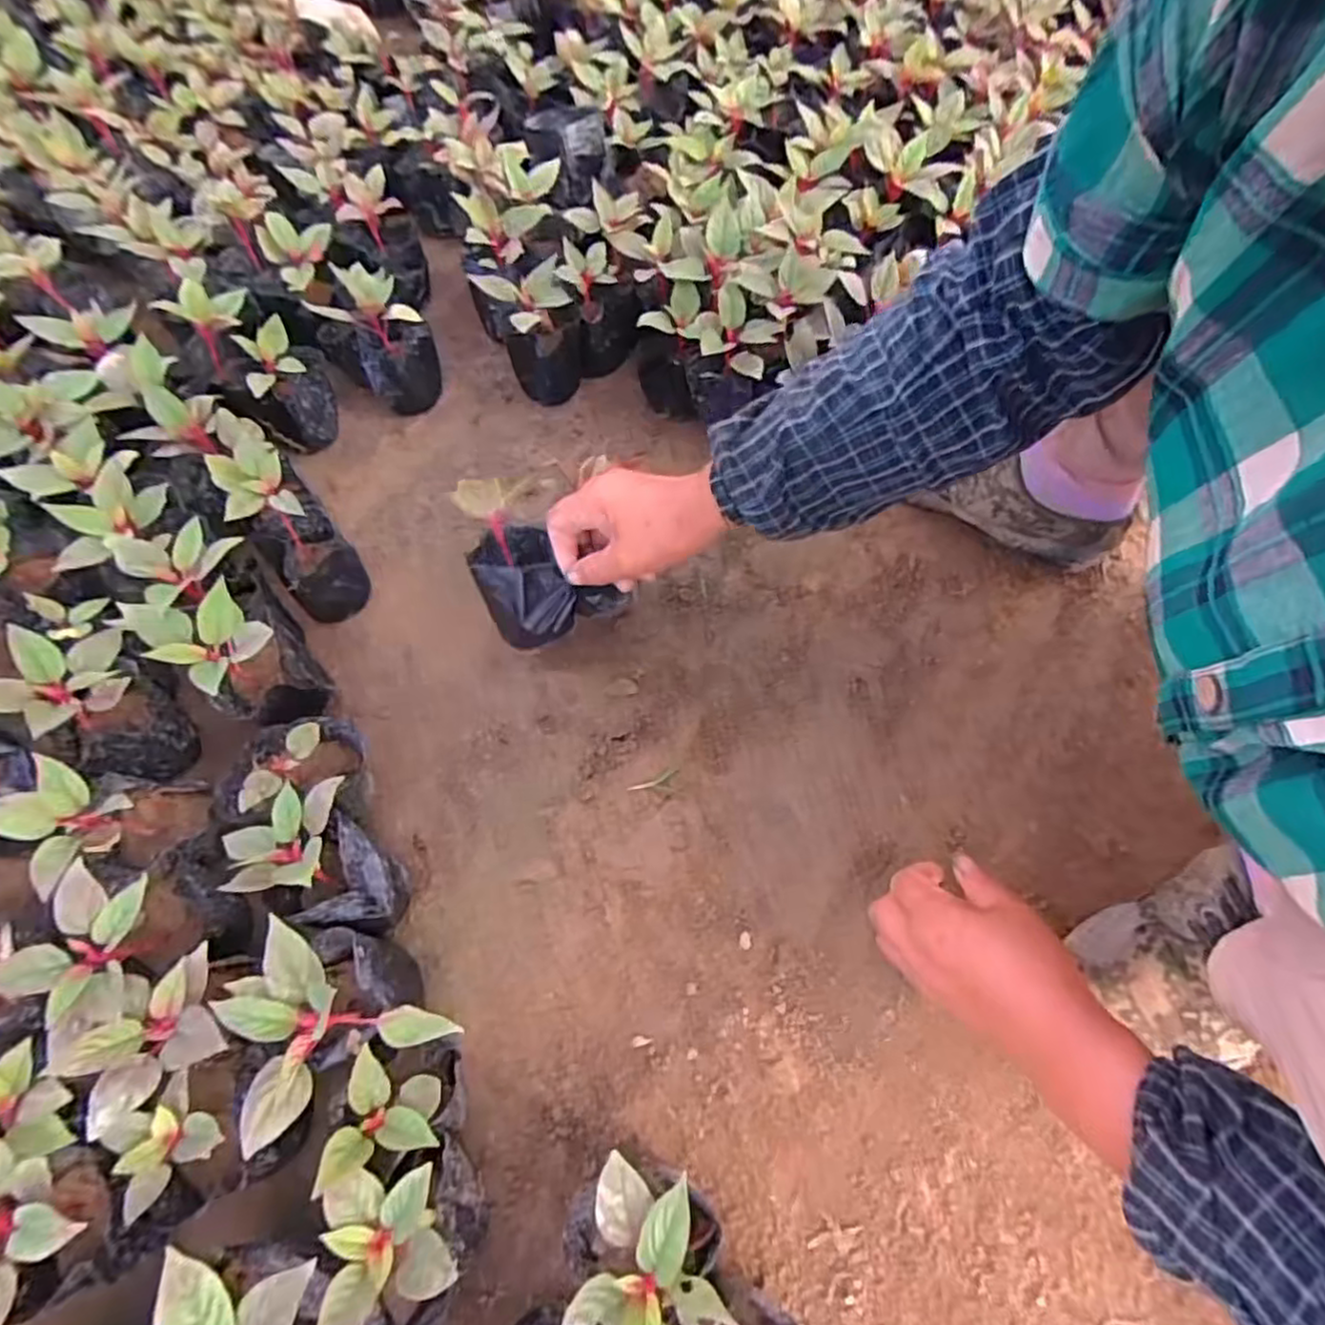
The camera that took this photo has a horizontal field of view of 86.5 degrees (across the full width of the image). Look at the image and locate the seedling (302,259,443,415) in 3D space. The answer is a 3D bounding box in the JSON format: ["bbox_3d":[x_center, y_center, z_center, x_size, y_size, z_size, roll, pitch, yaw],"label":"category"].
[{"bbox_3d":[-0.272,-0.310,0.679,0.083,0.115,0.094,-30,67,-15],"label":"seedling"}]

